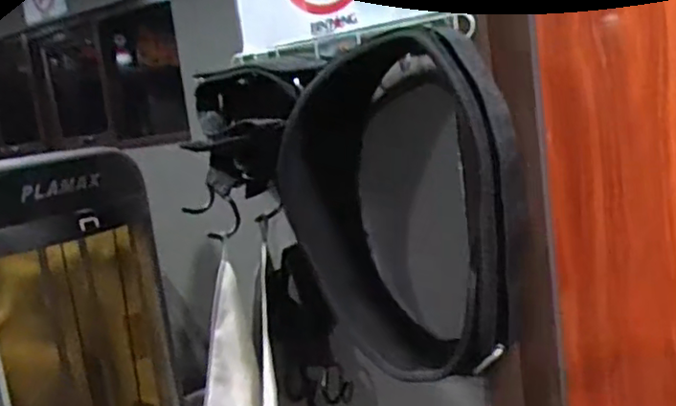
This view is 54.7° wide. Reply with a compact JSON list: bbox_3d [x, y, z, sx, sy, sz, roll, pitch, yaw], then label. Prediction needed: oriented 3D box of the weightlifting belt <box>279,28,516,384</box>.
[{"bbox_3d":[0.076,0.017,0.743,0.250,0.355,0.153,-6,8,10],"label":"weightlifting belt"}]

